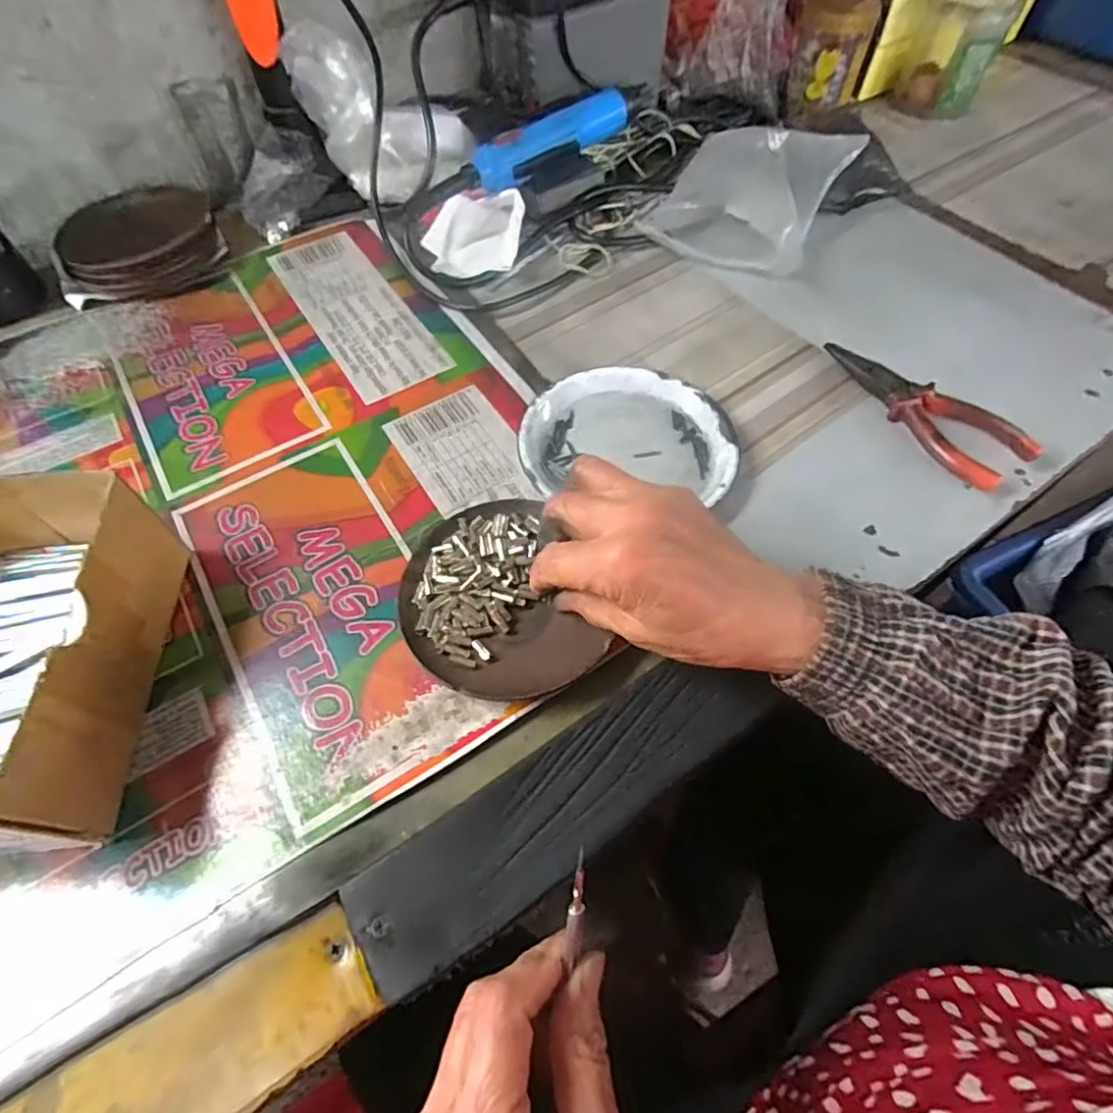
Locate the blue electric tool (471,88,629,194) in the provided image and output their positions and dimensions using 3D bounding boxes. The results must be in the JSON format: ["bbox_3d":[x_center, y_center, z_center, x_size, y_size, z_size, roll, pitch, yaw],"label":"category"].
[{"bbox_3d":[-0.001,-0.356,0.499,0.165,0.028,0.026,-39,65,-21],"label":"blue electric tool"}]

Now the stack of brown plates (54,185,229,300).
[{"bbox_3d":[-0.335,-0.255,0.481,0.113,0.028,0.110,-24,62,-14],"label":"stack of brown plates"}]

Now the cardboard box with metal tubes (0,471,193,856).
[{"bbox_3d":[-0.262,0.047,0.272,0.122,0.071,0.156,-4,59,-3],"label":"cardboard box with metal tubes"}]

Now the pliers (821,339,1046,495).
[{"bbox_3d":[0.244,-0.102,0.393,0.050,0.019,0.143,-24,62,-14],"label":"pliers"}]

